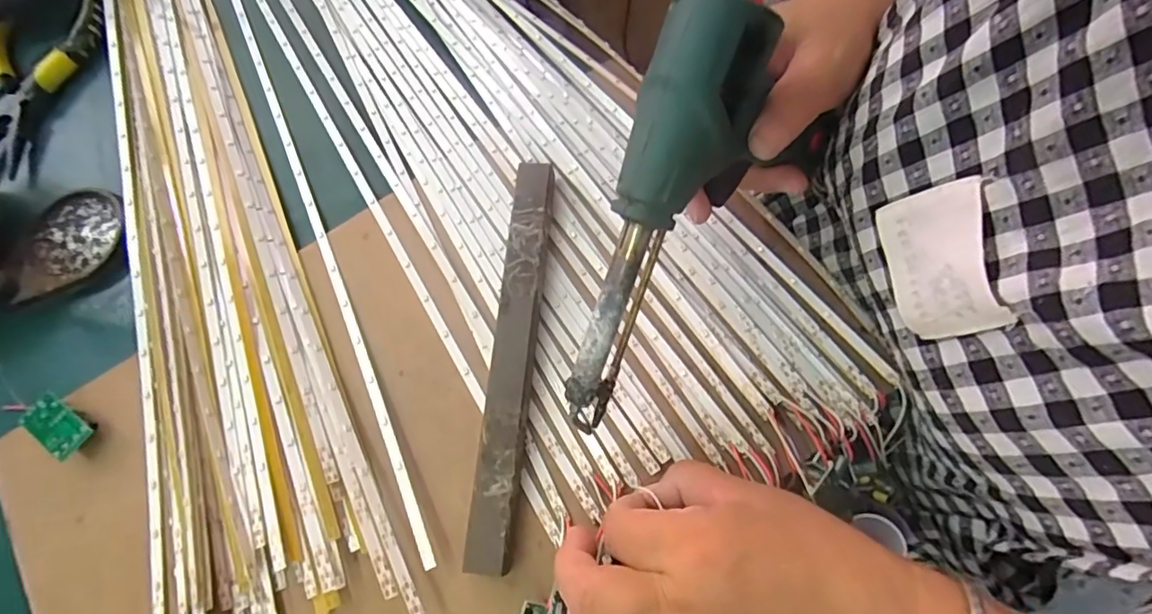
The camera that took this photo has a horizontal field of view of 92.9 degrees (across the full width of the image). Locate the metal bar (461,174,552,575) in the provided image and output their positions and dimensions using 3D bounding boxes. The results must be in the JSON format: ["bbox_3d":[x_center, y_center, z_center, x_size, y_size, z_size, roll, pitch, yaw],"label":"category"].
[{"bbox_3d":[-0.033,0.022,0.293,0.021,0.017,0.214,4,72,4],"label":"metal bar"}]

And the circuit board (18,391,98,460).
[{"bbox_3d":[-0.281,0.065,0.298,0.038,0.012,0.019,31,76,12],"label":"circuit board"}]

